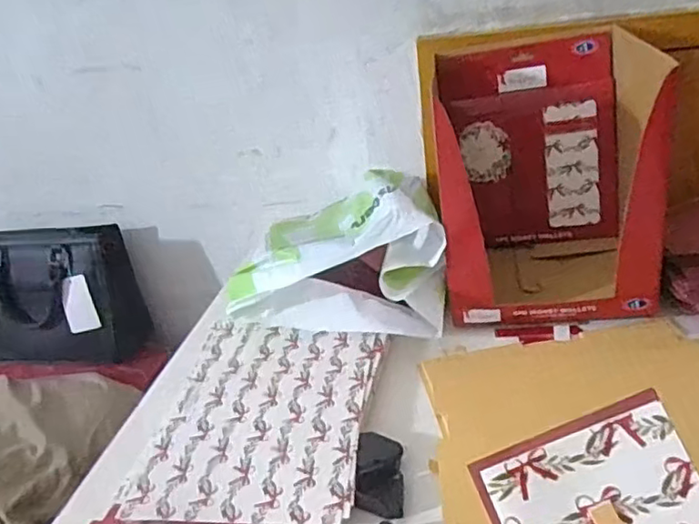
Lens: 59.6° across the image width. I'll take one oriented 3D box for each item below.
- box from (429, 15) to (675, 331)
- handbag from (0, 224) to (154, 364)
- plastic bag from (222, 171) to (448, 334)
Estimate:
[{"bbox_3d":[0.205,-0.096,0.663,0.202,0.246,0.241,-3,26,10],"label":"box"},{"bbox_3d":[-0.463,0.049,0.948,0.262,0.187,0.105,-2,26,11],"label":"handbag"},{"bbox_3d":[-0.005,-0.008,0.674,0.221,0.115,0.189,-1,26,14],"label":"plastic bag"}]

